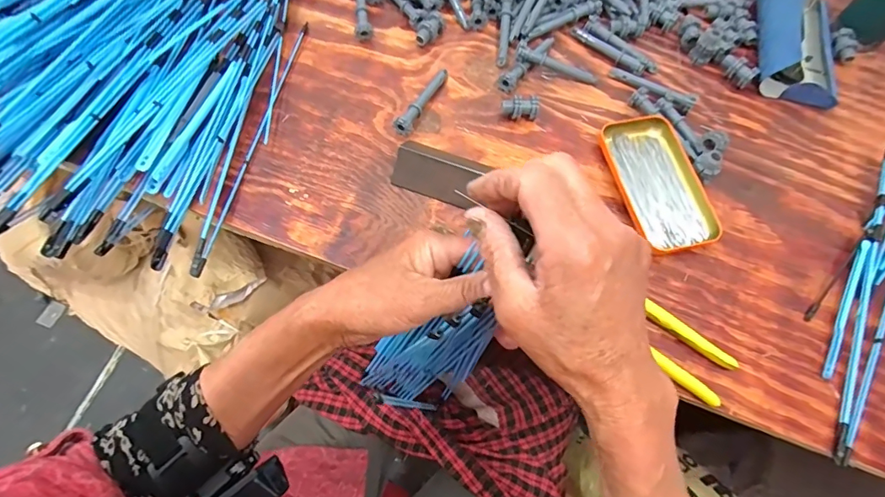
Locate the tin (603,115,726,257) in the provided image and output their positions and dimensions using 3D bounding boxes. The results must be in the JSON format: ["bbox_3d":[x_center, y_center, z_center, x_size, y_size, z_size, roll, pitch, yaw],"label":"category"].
[{"bbox_3d":[0.214,-0.066,0.464,0.079,0.018,0.144,-12,67,-9],"label":"tin"}]

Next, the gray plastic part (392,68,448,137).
[{"bbox_3d":[-0.022,-0.158,0.491,0.019,0.020,0.093,26,67,8],"label":"gray plastic part"}]

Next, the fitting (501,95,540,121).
[{"bbox_3d":[0.081,-0.146,0.487,0.038,0.020,0.017,8,65,0],"label":"fitting"}]

